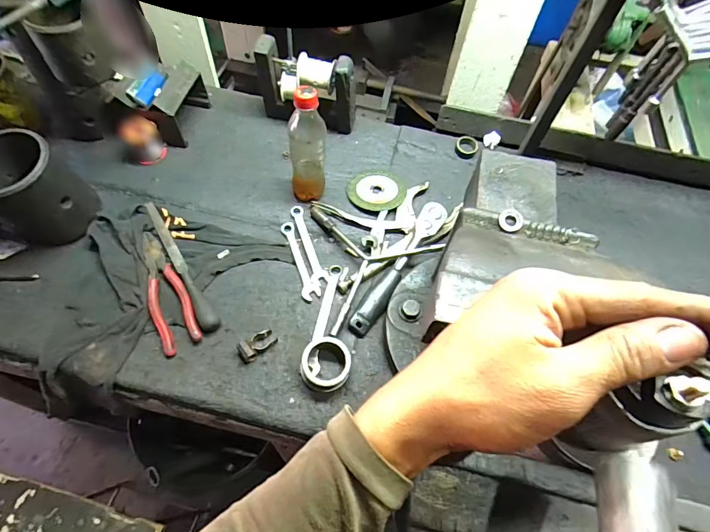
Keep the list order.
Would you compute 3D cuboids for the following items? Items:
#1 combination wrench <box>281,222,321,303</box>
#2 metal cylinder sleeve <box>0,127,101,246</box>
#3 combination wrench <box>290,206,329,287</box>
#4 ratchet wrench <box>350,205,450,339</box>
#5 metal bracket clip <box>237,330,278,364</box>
[{"bbox_3d":[-0.087,-0.010,0.609,0.027,0.006,0.145,-18,62,-14],"label":"combination wrench"},{"bbox_3d":[-0.451,-0.105,0.566,0.095,0.138,0.119,39,65,19],"label":"metal cylinder sleeve"},{"bbox_3d":[-0.072,-0.034,0.622,0.025,0.010,0.146,-14,61,-11],"label":"combination wrench"},{"bbox_3d":[0.070,-0.001,0.595,0.038,0.032,0.245,28,62,13],"label":"ratchet wrench"},{"bbox_3d":[-0.130,0.105,0.533,0.051,0.019,0.026,-36,67,-22],"label":"metal bracket clip"}]

